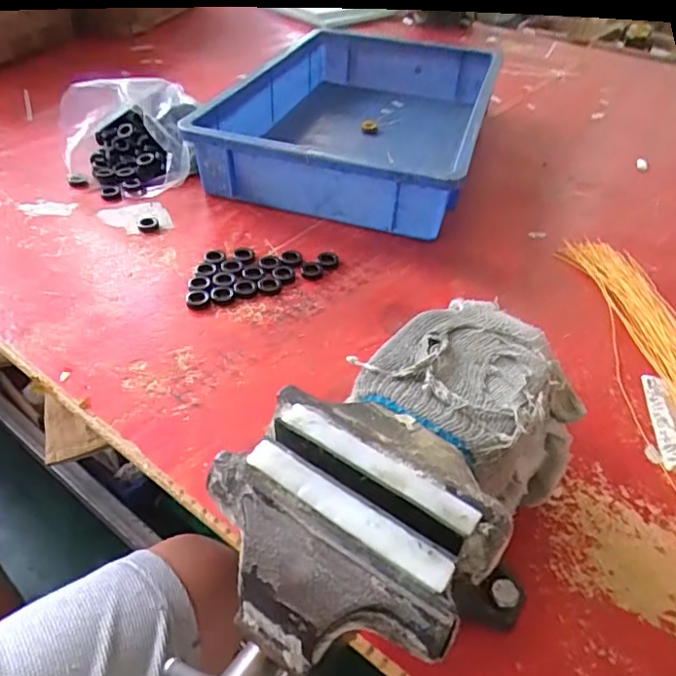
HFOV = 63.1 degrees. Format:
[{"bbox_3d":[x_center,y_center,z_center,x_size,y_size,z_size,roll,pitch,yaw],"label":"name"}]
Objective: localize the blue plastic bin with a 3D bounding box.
[{"bbox_3d":[0.031,-0.277,0.679,0.279,0.077,0.414,14,43,10],"label":"blue plastic bin"}]

